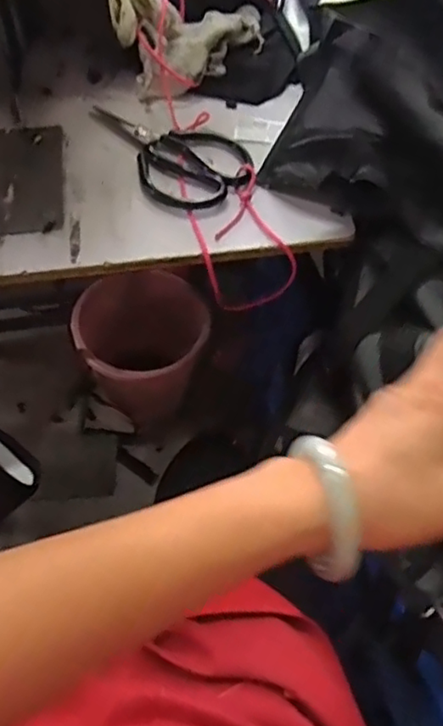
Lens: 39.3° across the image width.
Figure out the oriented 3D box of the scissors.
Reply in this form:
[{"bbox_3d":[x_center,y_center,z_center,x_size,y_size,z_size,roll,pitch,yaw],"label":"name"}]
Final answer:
[{"bbox_3d":[-0.049,-0.213,0.602,0.100,0.010,0.171,-31,64,-19],"label":"scissors"}]

